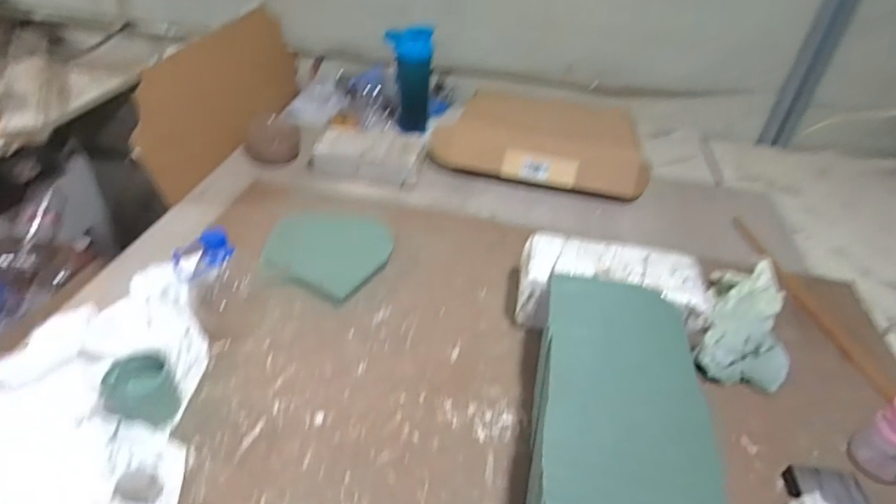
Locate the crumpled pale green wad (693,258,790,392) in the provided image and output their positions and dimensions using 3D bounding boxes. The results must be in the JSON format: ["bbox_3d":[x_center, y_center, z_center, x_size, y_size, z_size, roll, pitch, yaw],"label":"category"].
[{"bbox_3d":[0.414,0.098,0.717,0.115,0.070,0.207,23,41,21],"label":"crumpled pale green wad"}]

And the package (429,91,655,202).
[{"bbox_3d":[0.209,-0.250,1.138,0.429,0.090,0.328,12,38,8],"label":"package"}]

